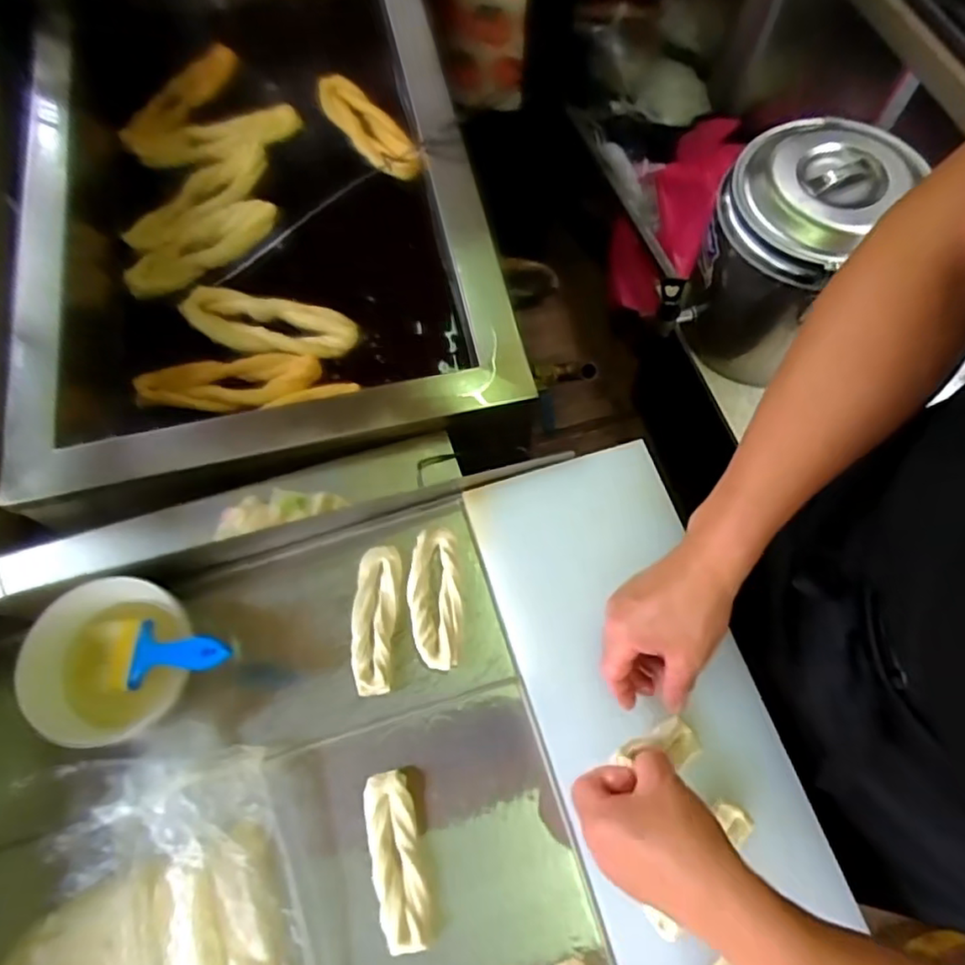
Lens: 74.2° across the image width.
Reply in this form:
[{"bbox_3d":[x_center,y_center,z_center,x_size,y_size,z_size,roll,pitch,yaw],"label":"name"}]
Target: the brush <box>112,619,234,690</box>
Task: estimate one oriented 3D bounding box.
[{"bbox_3d":[-0.252,0.136,0.512,0.151,0.013,0.057,-11,64,31],"label":"brush"}]

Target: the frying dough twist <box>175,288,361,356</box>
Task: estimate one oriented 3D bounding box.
[{"bbox_3d":[-0.294,-0.216,0.869,0.243,0.032,0.078,7,69,6],"label":"frying dough twist"}]

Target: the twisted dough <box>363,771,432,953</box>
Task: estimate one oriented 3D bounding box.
[{"bbox_3d":[-0.066,0.301,0.512,0.041,0.038,0.127,-15,68,-3],"label":"twisted dough"}]

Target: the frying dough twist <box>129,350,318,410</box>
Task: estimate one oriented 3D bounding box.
[{"bbox_3d":[-0.331,-0.131,0.834,0.229,0.021,0.074,-11,68,-2],"label":"frying dough twist"}]

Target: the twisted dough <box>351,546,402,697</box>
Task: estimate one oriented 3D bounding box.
[{"bbox_3d":[-0.095,0.122,0.572,0.037,0.023,0.128,0,68,3],"label":"twisted dough"}]

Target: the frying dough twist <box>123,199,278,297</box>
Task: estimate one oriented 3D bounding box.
[{"bbox_3d":[-0.402,-0.340,0.918,0.226,0.031,0.074,-32,70,-10],"label":"frying dough twist"}]

